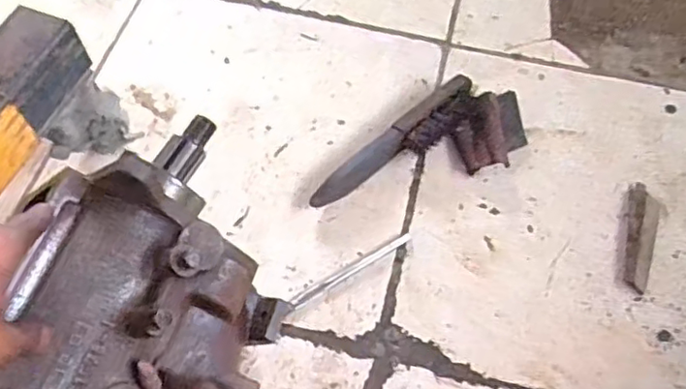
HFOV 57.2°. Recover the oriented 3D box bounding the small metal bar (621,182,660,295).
[{"bbox_3d":[0.307,0.040,0.651,0.036,0.013,0.122,19,63,9],"label":"small metal bar"}]

